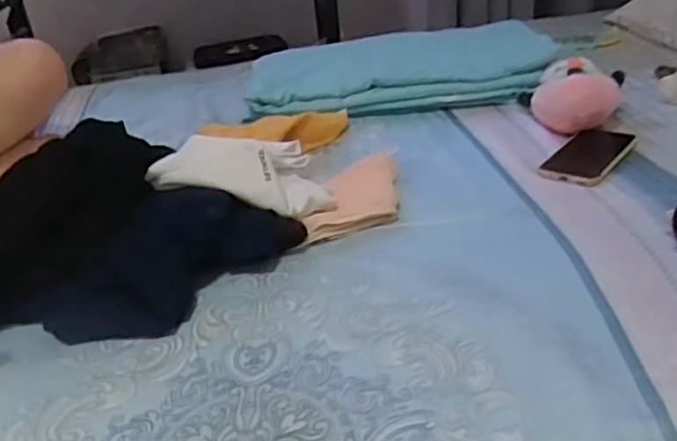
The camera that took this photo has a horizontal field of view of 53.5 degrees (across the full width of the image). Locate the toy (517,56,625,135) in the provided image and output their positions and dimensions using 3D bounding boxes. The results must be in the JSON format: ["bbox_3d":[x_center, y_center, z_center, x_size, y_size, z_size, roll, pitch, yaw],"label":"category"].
[{"bbox_3d":[0.318,-0.177,0.929,0.138,0.080,0.101,9,34,22],"label":"toy"}]

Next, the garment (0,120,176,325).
[{"bbox_3d":[-0.294,-0.010,0.725,0.151,0.124,0.267,23,41,39],"label":"garment"}]

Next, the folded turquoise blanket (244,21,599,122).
[{"bbox_3d":[0.103,-0.243,1.086,0.493,0.075,0.214,-3,31,4],"label":"folded turquoise blanket"}]

